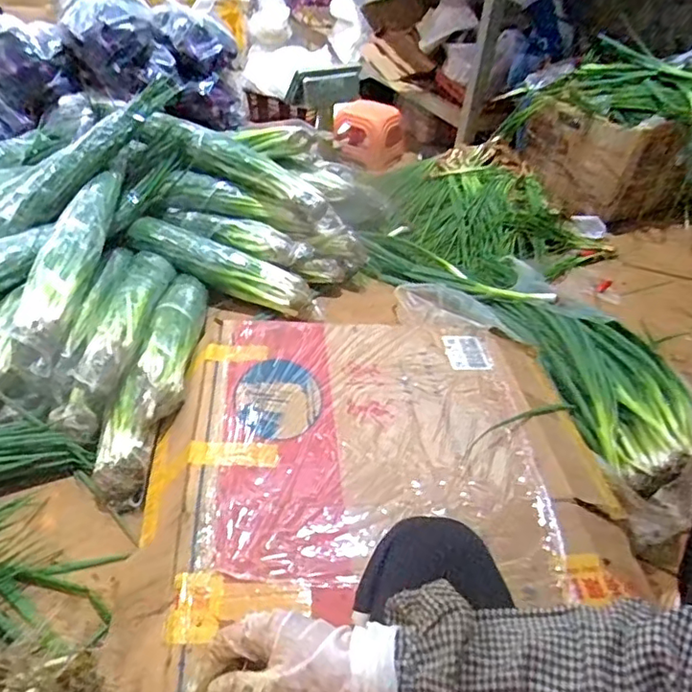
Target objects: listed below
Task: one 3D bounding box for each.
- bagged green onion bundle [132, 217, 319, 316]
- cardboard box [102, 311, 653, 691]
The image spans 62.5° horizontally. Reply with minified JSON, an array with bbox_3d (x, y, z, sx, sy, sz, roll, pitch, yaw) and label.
[{"bbox_3d":[-0.315,-0.198,1.438,0.473,0.086,0.099,24,40,1],"label":"bagged green onion bundle"},{"bbox_3d":[0.048,0.170,0.971,0.749,0.085,0.649,-3,39,-11],"label":"cardboard box"}]

